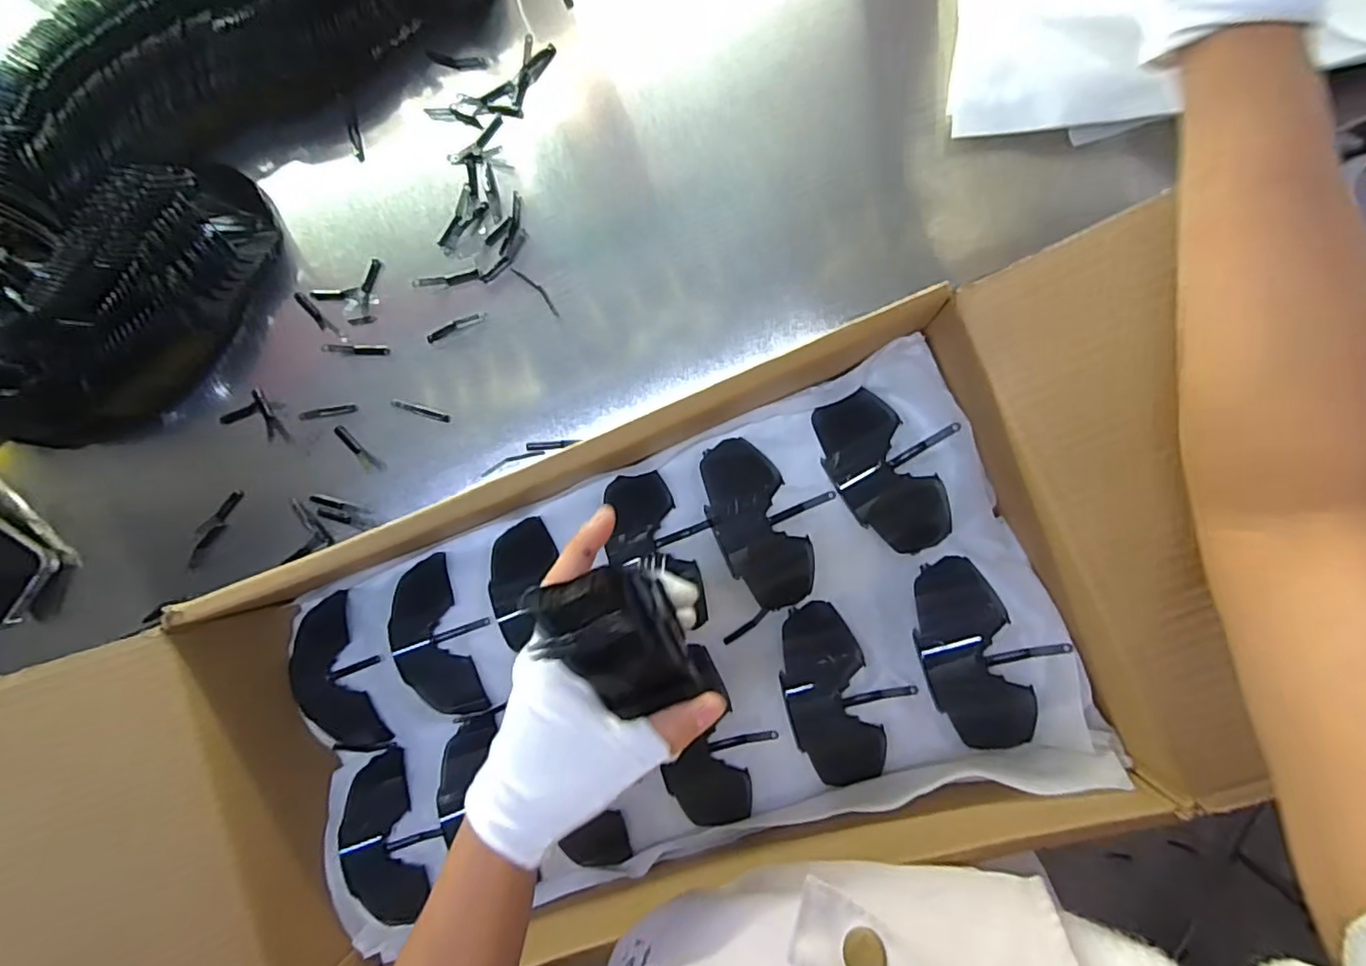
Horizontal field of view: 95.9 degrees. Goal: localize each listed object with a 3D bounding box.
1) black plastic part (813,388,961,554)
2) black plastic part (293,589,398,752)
[{"bbox_3d":[0.152,-0.009,0.451,0.080,0.043,0.124,-30,84,7],"label":"black plastic part"},{"bbox_3d":[-0.287,0.162,0.518,0.072,0.039,0.133,-17,86,9],"label":"black plastic part"}]

